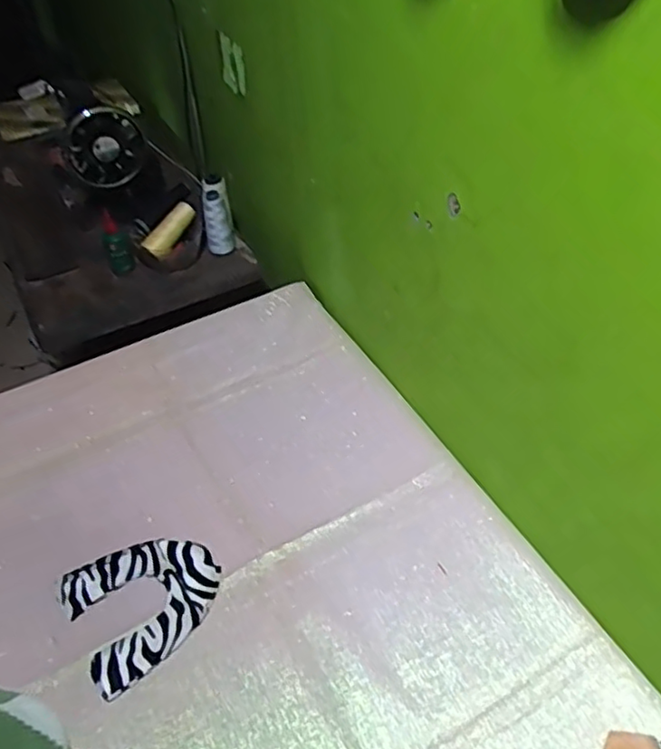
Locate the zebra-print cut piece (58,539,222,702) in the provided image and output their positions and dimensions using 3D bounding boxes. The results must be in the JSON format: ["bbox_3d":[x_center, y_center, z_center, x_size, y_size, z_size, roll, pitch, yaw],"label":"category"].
[{"bbox_3d":[-0.204,0.246,0.734,0.158,0.010,0.153,-29,52,-23],"label":"zebra-print cut piece"}]

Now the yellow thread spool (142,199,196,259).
[{"bbox_3d":[-0.276,-0.250,1.143,0.109,0.048,0.040,-50,57,1],"label":"yellow thread spool"}]

